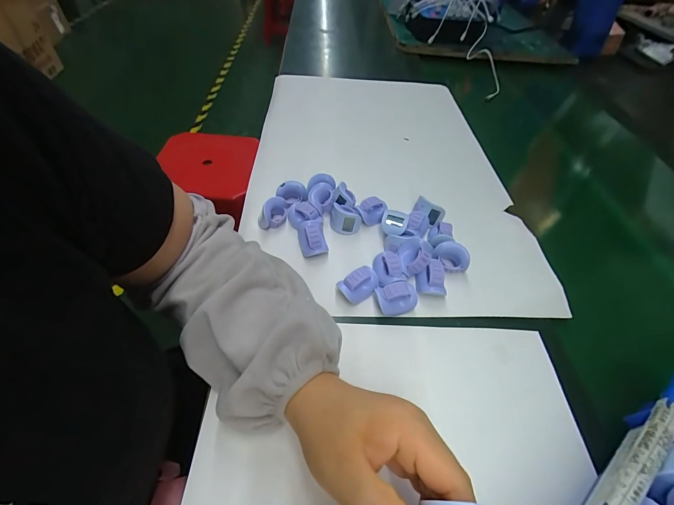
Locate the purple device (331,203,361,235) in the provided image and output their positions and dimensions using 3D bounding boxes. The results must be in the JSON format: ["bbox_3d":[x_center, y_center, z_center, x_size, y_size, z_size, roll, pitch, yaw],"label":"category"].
[{"bbox_3d":[0.009,-0.043,0.386,0.032,0.031,0.033,-9,52,-12],"label":"purple device"}]

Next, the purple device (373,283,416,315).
[{"bbox_3d":[0.062,0.044,0.317,0.041,0.030,0.023,-4,51,-8],"label":"purple device"}]

